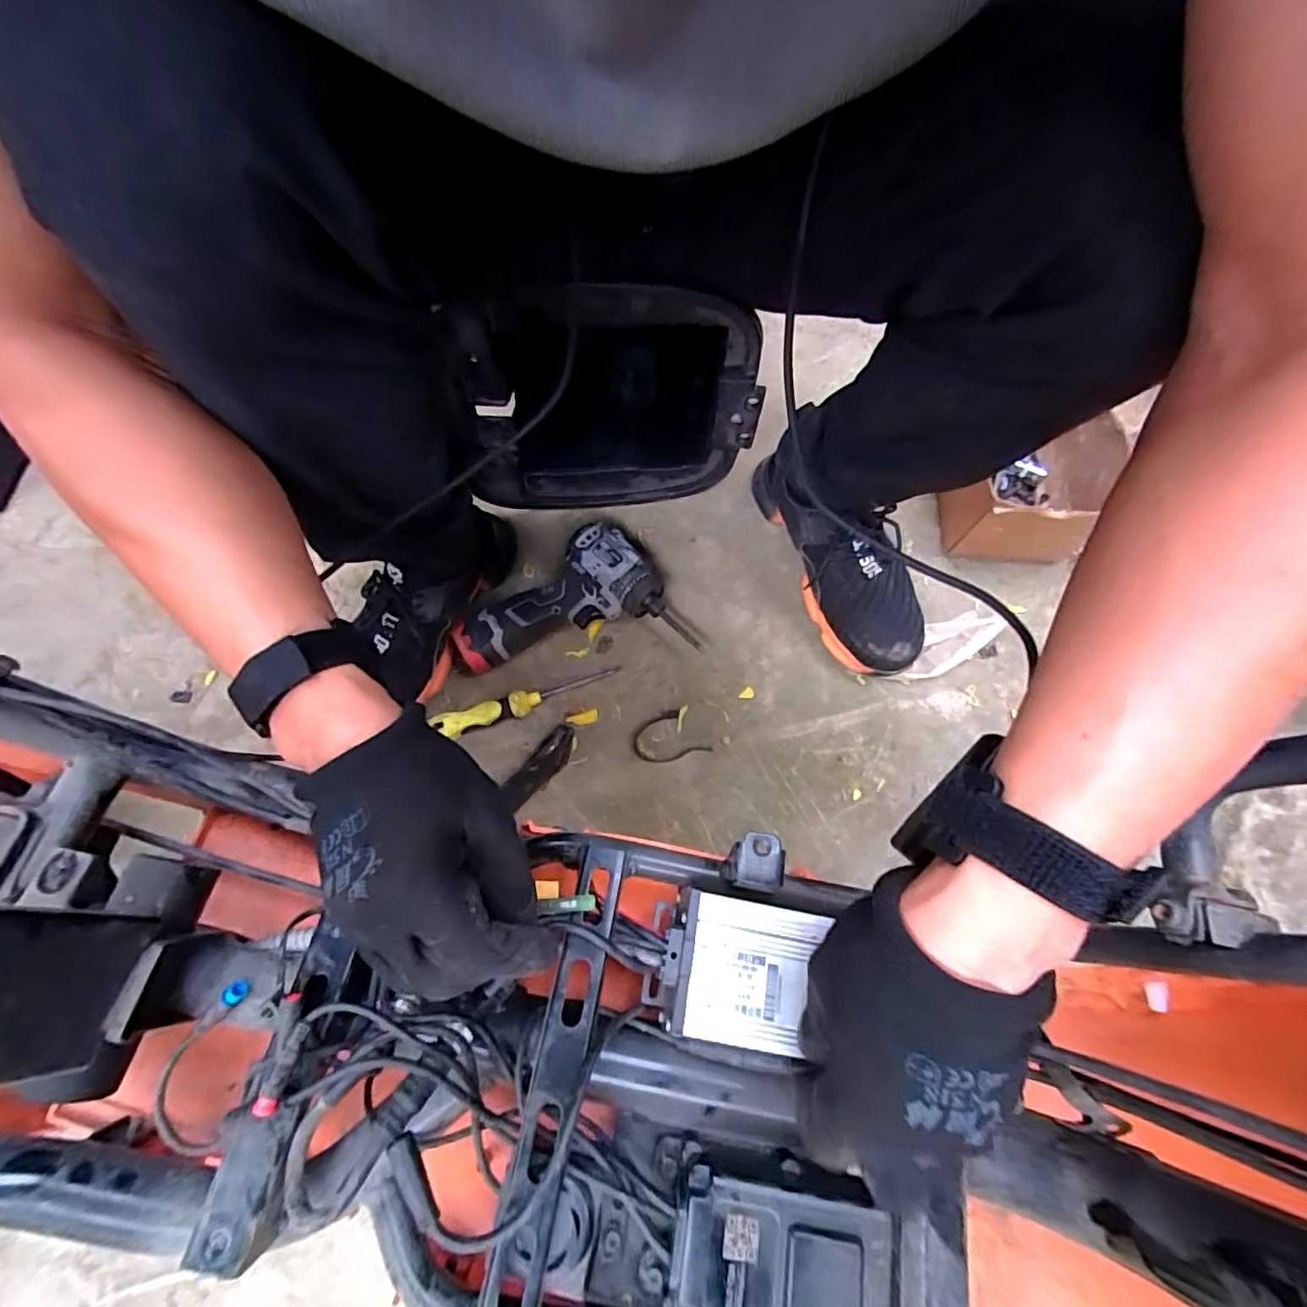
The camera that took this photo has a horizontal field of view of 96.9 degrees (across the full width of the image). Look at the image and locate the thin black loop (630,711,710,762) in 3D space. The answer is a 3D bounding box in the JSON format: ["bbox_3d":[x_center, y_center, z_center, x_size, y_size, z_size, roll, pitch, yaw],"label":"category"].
[{"bbox_3d":[0.015,0.083,0.582,0.074,0.004,0.050,-15,72,-3],"label":"thin black loop"}]

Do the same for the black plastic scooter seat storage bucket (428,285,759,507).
[{"bbox_3d":[-0.047,-0.308,0.588,0.262,0.231,0.215,-7,72,-1],"label":"black plastic scooter seat storage bucket"}]

